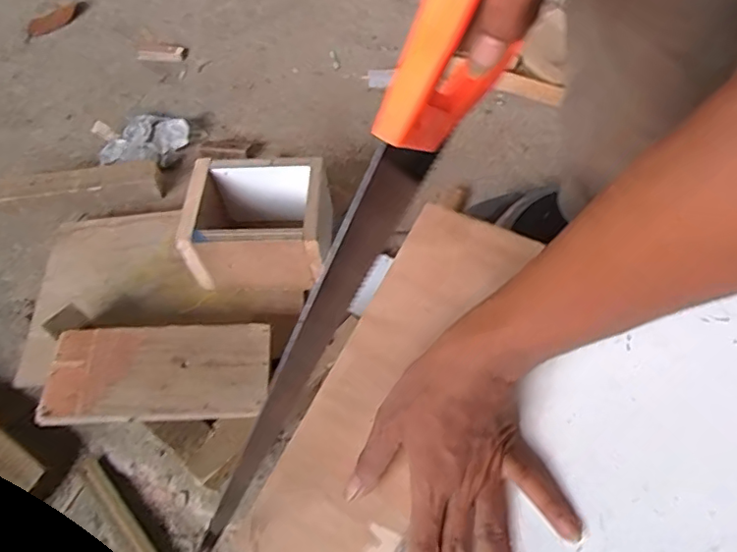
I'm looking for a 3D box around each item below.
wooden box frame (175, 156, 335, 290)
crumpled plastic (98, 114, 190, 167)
[{"bbox_3d":[-0.131,-0.064,0.674,0.158,0.096,0.124,-1,57,2],"label":"wooden box frame"},{"bbox_3d":[-0.360,-0.218,0.894,0.138,0.024,0.099,-8,57,-3],"label":"crumpled plastic"}]

